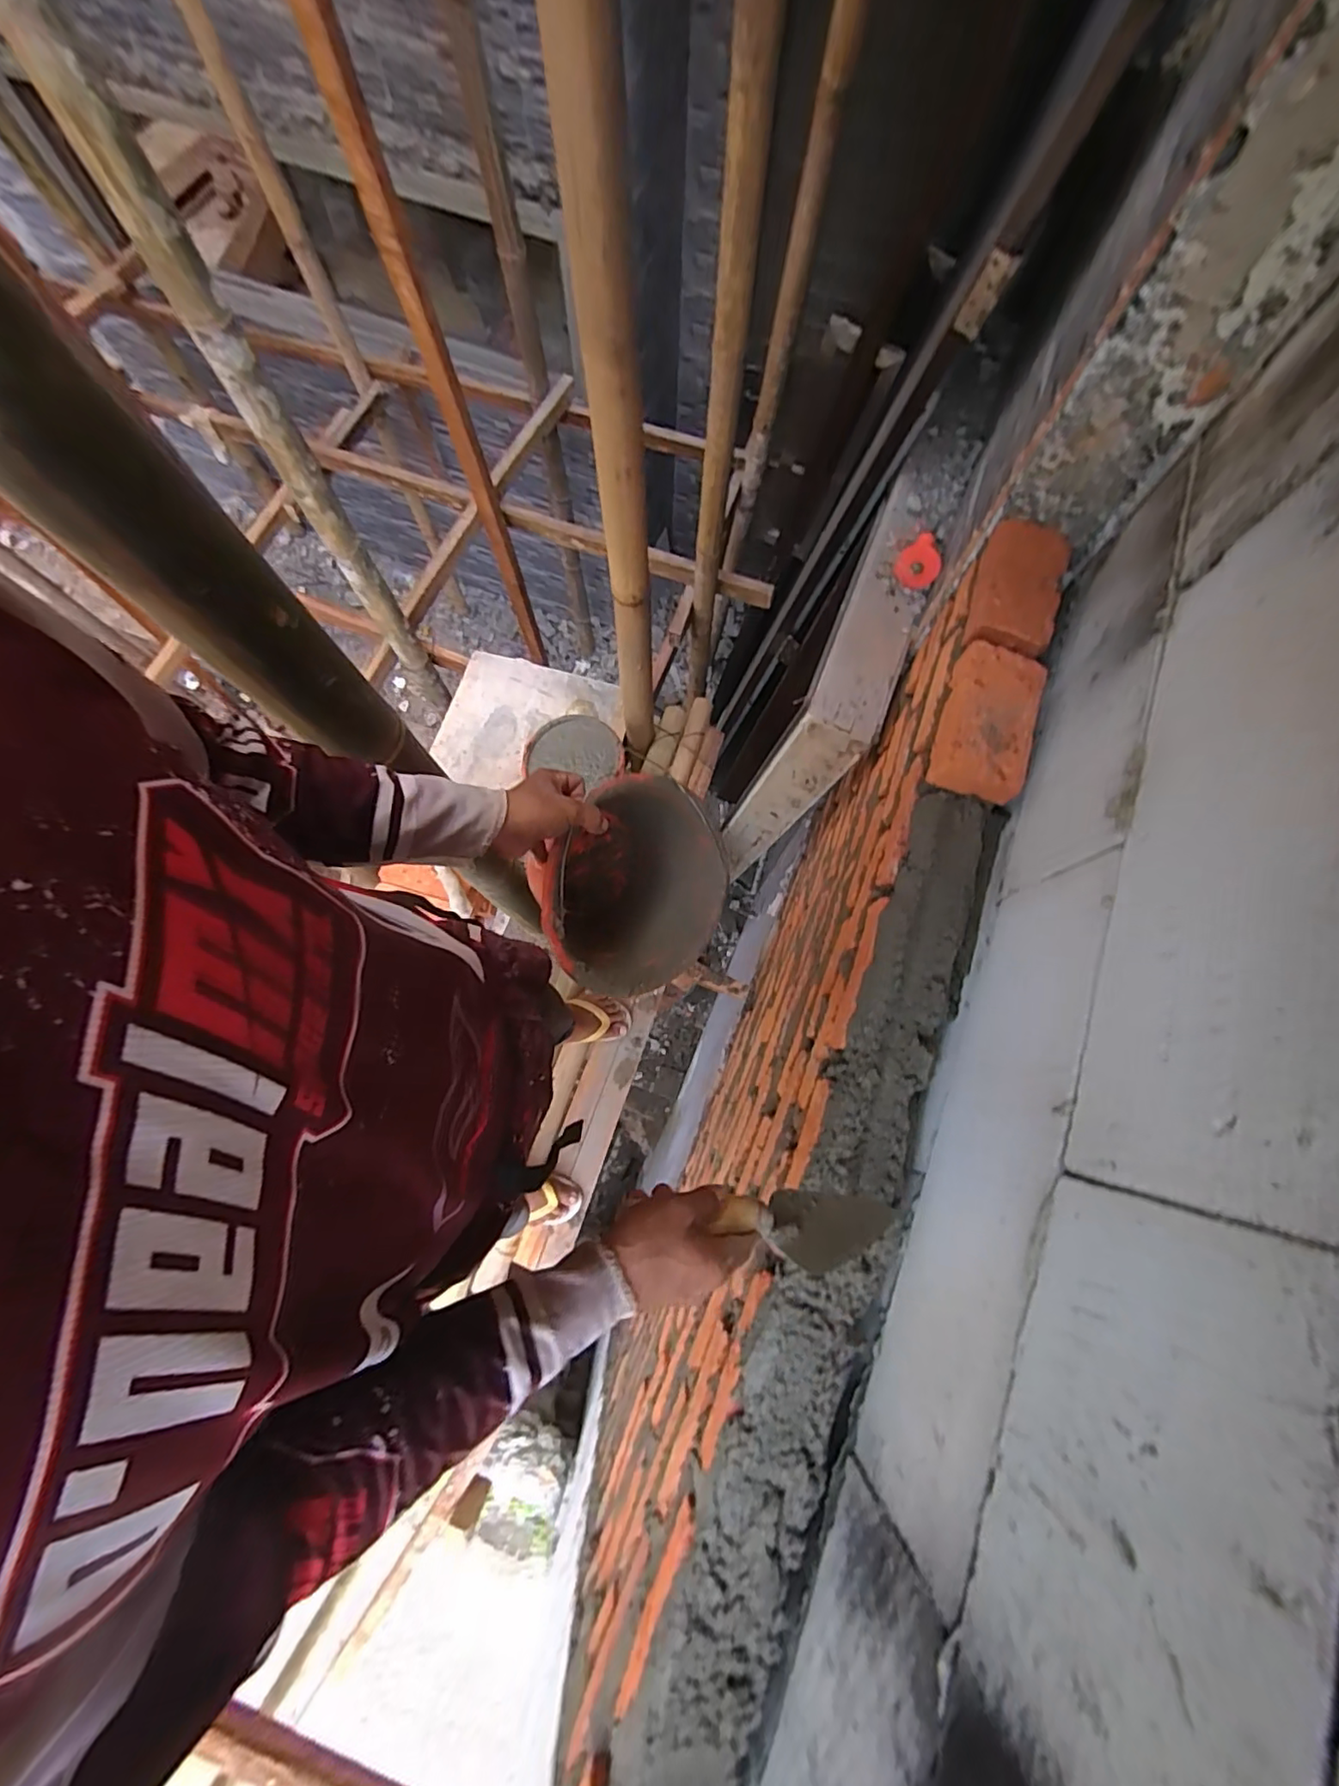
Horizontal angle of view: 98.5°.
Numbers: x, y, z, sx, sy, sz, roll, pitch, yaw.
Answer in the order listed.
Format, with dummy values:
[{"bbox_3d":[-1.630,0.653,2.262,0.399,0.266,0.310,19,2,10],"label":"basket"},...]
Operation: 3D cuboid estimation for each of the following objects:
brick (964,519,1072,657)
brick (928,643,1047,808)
[{"bbox_3d":[0.483,-0.419,0.810,0.105,0.076,0.222,20,74,4],"label":"brick"},{"bbox_3d":[0.411,-0.223,0.747,0.114,0.048,0.211,18,74,4],"label":"brick"}]

